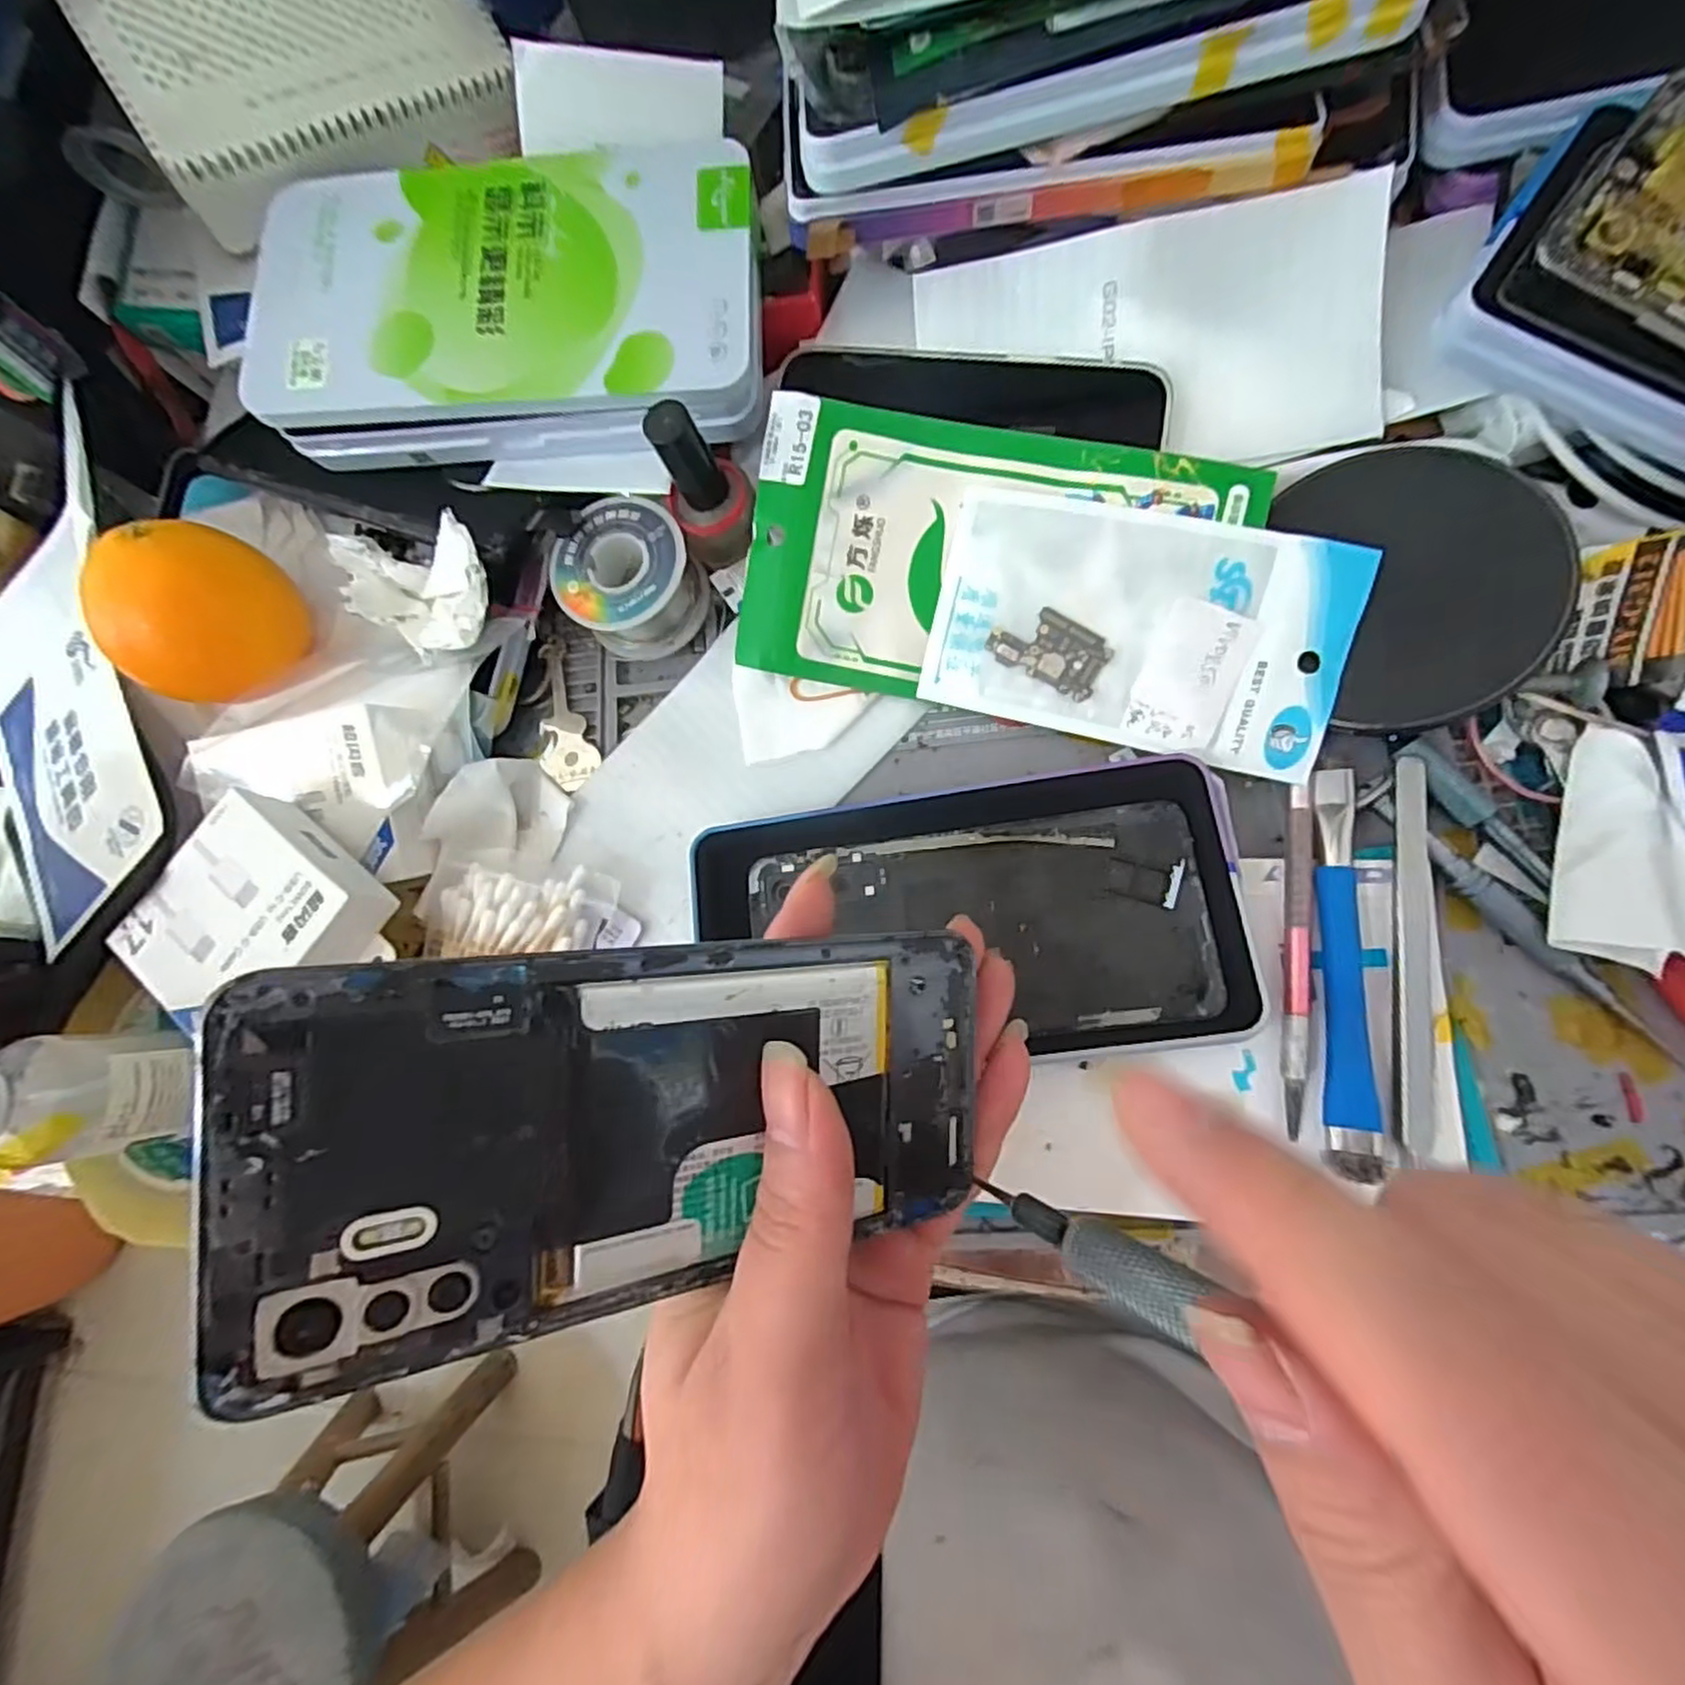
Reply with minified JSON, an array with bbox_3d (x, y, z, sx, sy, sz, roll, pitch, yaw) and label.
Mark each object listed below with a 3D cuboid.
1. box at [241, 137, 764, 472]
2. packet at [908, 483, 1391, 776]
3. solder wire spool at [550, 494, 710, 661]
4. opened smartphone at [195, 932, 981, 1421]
[{"bbox_3d":[-0.126,-0.208,0.276,0.186,0.030,0.116,3,87,7],"label":"box"},{"bbox_3d":[0.103,-0.077,0.259,0.139,0.004,0.079,16,101,12],"label":"packet"},{"bbox_3d":[-0.085,-0.105,0.294,0.052,0.032,0.054,-2,79,9],"label":"solder wire spool"},{"bbox_3d":[-0.035,0.058,0.155,0.154,0.007,0.073,-1,86,-29],"label":"opened smartphone"}]

